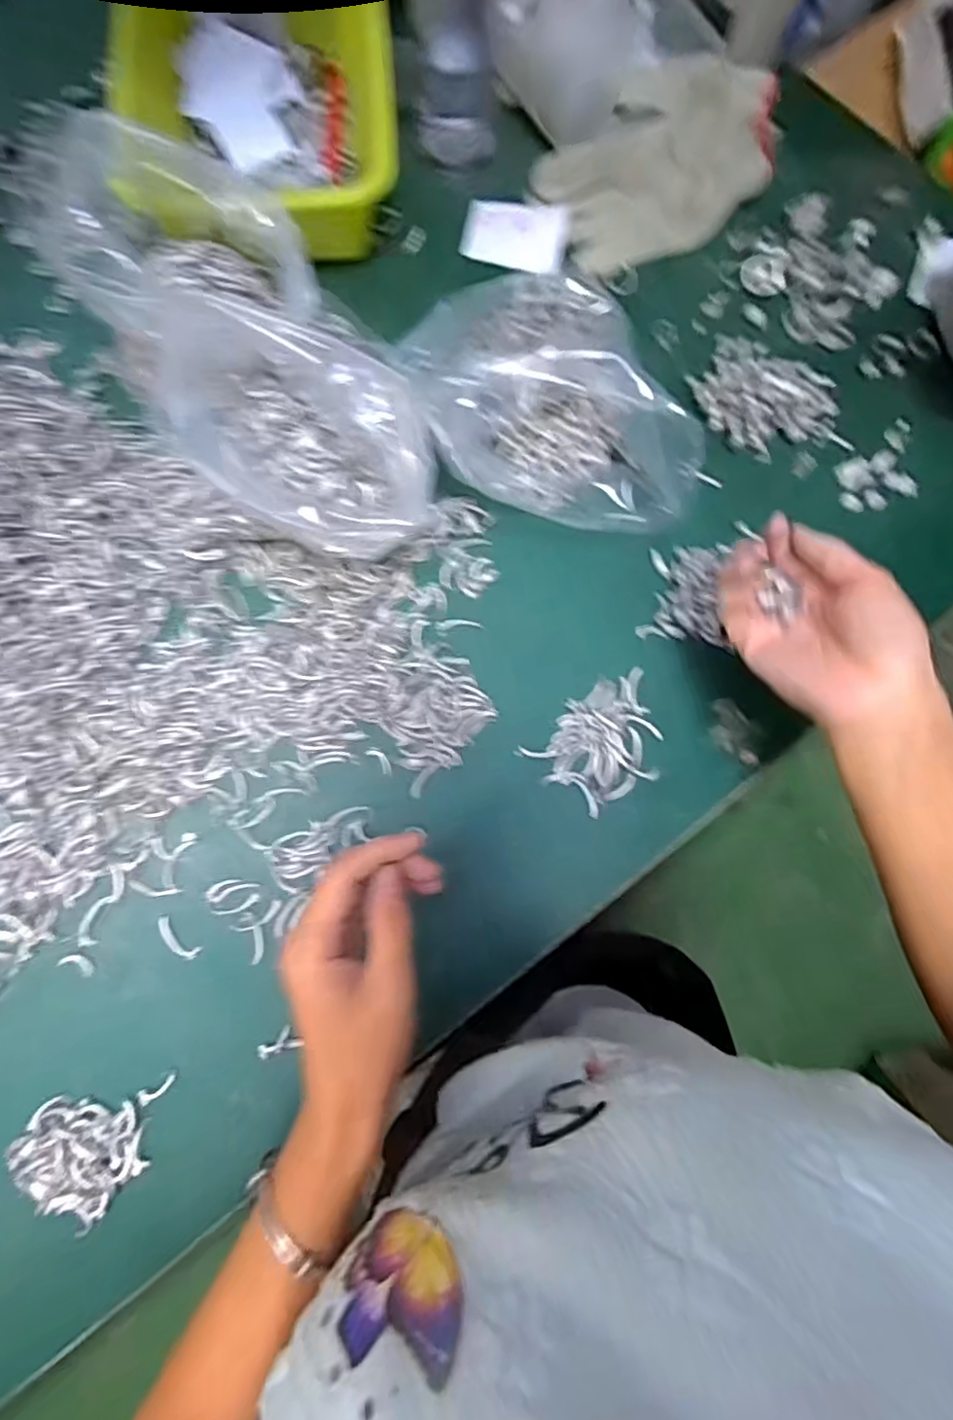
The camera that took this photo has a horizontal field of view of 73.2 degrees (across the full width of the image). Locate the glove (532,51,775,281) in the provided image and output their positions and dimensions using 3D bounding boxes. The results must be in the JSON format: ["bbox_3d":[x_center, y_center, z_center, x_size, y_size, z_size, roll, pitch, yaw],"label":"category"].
[{"bbox_3d":[0.139,-0.432,0.499,0.171,0.058,0.123,-24,78,-7],"label":"glove"}]

